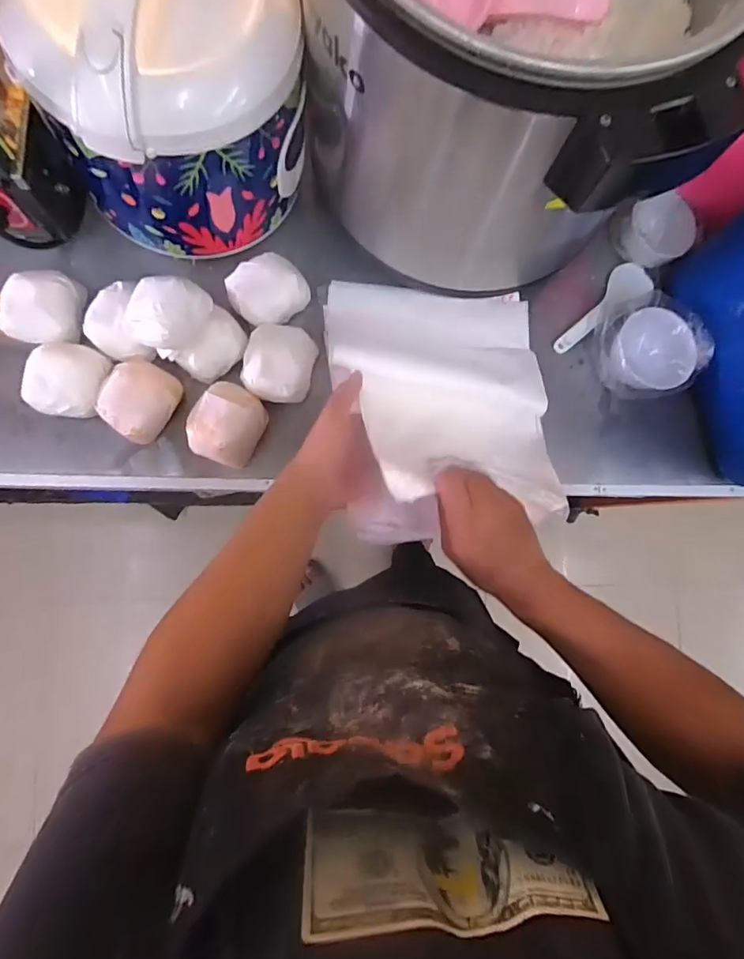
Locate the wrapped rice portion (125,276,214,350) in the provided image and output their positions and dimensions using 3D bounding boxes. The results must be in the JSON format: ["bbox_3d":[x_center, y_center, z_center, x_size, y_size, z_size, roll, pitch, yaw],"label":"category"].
[{"bbox_3d":[-0.215,-0.171,0.537,0.072,0.055,0.071,1,86,-7],"label":"wrapped rice portion"}]

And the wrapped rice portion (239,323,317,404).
[{"bbox_3d":[-0.106,-0.134,0.585,0.082,0.041,0.092,14,84,-6],"label":"wrapped rice portion"}]

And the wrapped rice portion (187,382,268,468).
[{"bbox_3d":[-0.162,-0.062,0.573,0.076,0.048,0.089,32,83,-3],"label":"wrapped rice portion"}]

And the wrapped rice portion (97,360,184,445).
[{"bbox_3d":[-0.258,-0.087,0.568,0.073,0.058,0.081,30,83,-4],"label":"wrapped rice portion"}]

